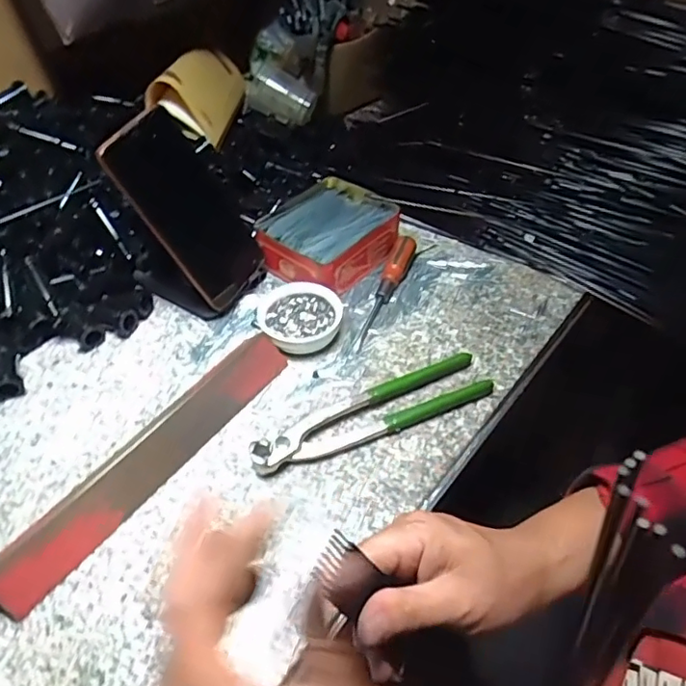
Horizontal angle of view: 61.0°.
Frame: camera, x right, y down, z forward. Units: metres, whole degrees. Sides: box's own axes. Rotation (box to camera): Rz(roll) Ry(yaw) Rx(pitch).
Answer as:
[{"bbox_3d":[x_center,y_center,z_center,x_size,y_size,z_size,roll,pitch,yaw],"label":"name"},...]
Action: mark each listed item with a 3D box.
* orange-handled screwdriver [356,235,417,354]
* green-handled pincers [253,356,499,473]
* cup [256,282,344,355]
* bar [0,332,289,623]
[{"bbox_3d":[0.040,-0.051,0.545,0.022,0.029,0.135,14,49,14],"label":"orange-handled screwdriver"},{"bbox_3d":[0.023,0.052,0.457,0.198,0.015,0.048,-19,50,-16],"label":"green-handled pincers"},{"bbox_3d":[-0.039,-0.021,0.520,0.074,0.026,0.066,3,48,4],"label":"cup"},{"bbox_3d":[-0.136,0.080,0.428,0.030,0.027,0.259,27,53,24],"label":"bar"}]

